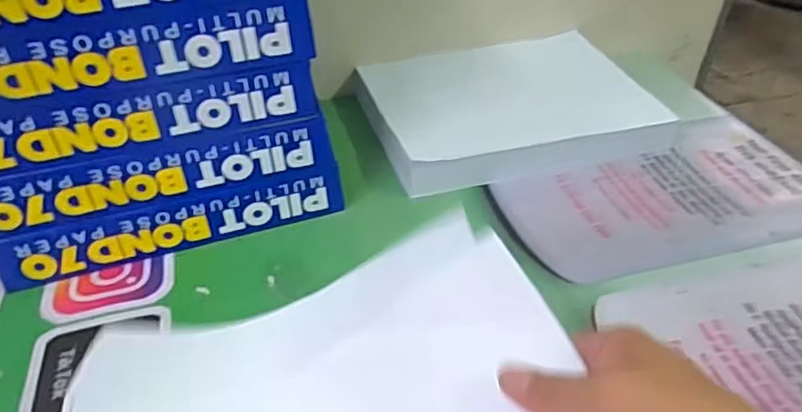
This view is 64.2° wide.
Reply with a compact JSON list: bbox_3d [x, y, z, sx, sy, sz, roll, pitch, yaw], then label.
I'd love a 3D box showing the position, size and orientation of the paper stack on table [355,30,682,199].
[{"bbox_3d":[0.108,-0.108,0.667,0.272,0.040,0.196,-11,41,-15],"label":"paper stack on table"}]

